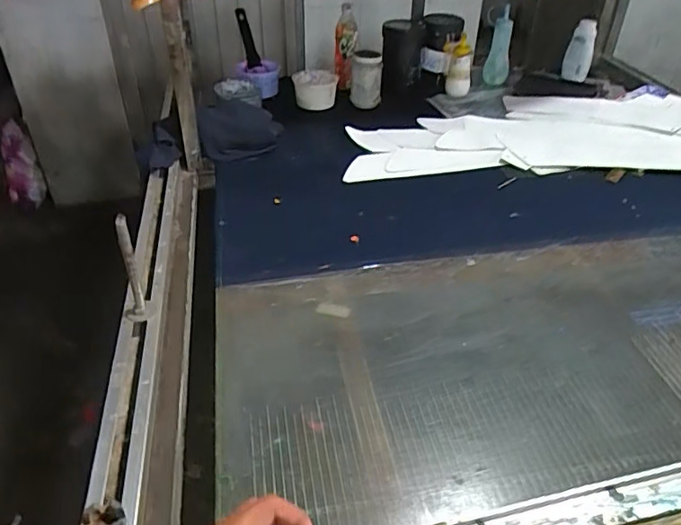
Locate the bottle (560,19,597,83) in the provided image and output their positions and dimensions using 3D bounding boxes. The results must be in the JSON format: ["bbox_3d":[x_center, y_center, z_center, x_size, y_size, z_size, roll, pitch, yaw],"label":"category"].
[{"bbox_3d":[0.715,-0.637,1.641,0.077,0.146,0.073,19,39,14],"label":"bottle"}]

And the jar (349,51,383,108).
[{"bbox_3d":[0.069,-0.500,1.504,0.081,0.138,0.082,1,37,-1],"label":"jar"}]

